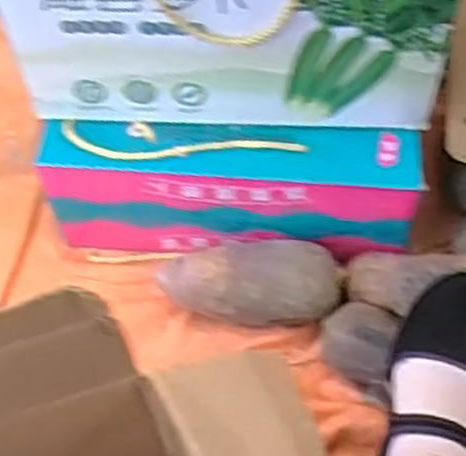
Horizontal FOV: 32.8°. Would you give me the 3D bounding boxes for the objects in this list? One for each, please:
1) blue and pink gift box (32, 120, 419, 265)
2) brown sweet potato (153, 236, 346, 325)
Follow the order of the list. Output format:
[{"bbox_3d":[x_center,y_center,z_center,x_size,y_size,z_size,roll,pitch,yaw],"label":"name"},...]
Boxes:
[{"bbox_3d":[0.000,-0.027,0.746,0.326,0.141,0.071,3,59,5],"label":"blue and pink gift box"},{"bbox_3d":[0.017,0.052,0.727,0.161,0.076,0.076,11,60,10],"label":"brown sweet potato"}]

